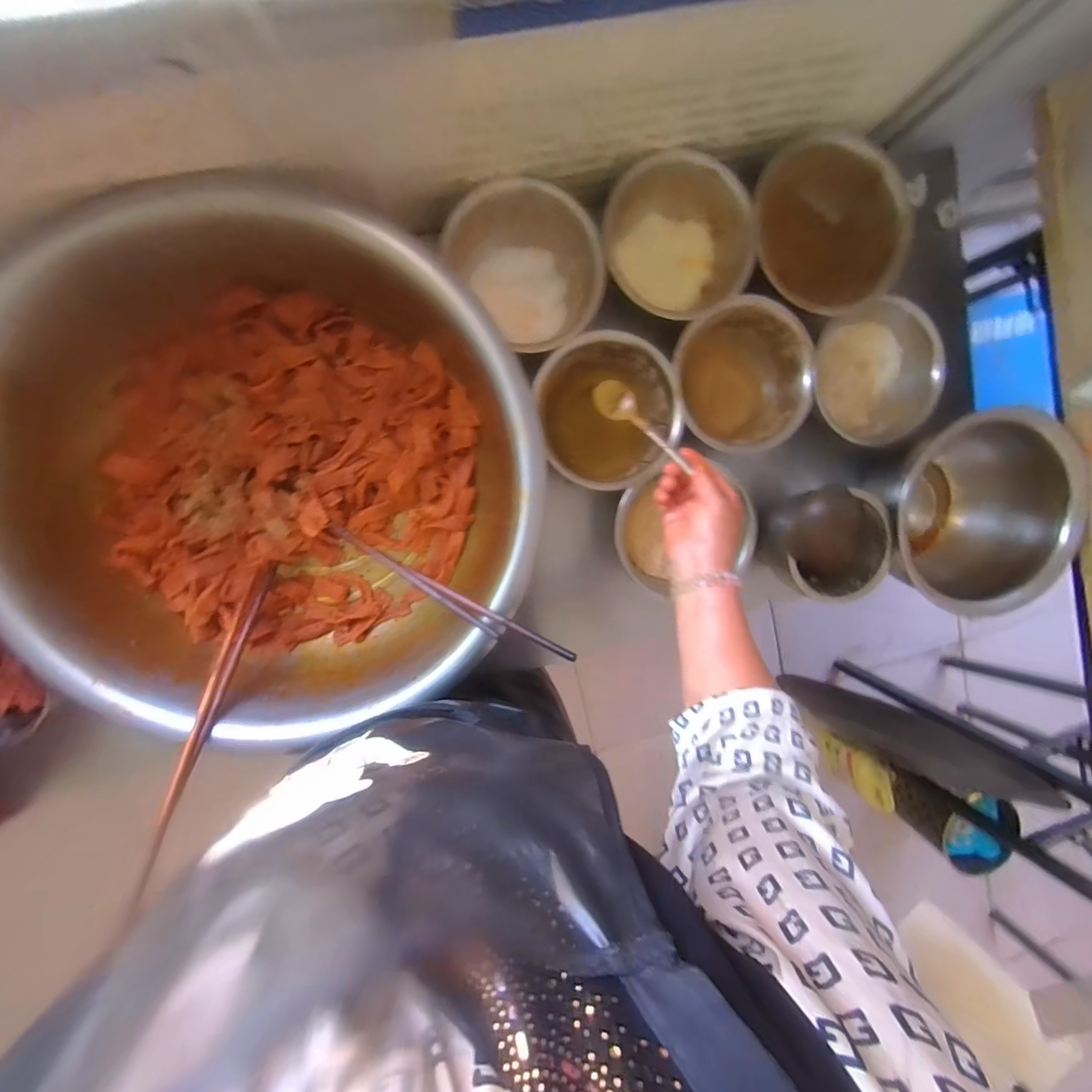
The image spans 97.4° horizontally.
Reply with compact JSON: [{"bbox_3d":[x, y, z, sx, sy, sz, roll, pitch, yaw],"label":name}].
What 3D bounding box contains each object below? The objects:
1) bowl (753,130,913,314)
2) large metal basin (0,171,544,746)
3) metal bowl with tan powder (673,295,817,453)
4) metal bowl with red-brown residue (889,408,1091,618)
[{"bbox_3d":[0.359,-0.414,0.657,0.190,0.139,0.208,-1,97,-7],"label":"bowl"},{"bbox_3d":[-0.282,-0.073,0.551,0.523,0.177,0.515,-1,97,-7],"label":"large metal basin"},{"bbox_3d":[0.256,-0.224,0.654,0.174,0.094,0.190,-1,97,-7],"label":"metal bowl with tan powder"},{"bbox_3d":[0.572,-0.041,0.686,0.264,0.168,0.256,-1,97,-7],"label":"metal bowl with red-brown residue"}]

